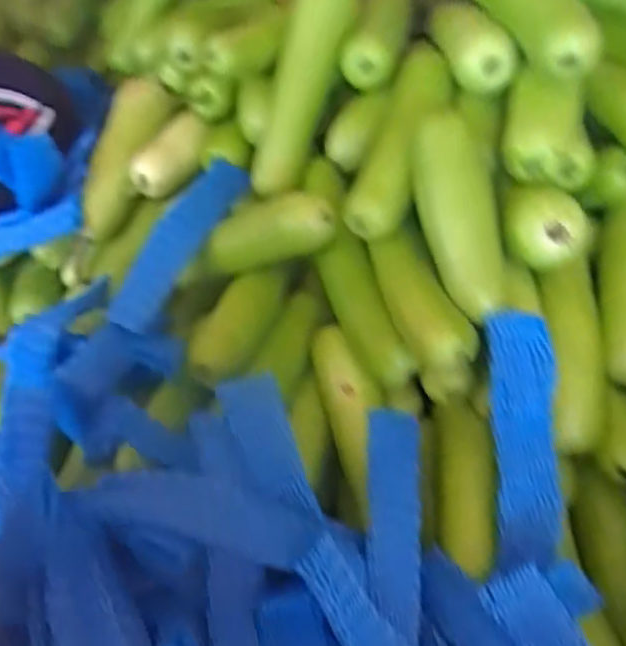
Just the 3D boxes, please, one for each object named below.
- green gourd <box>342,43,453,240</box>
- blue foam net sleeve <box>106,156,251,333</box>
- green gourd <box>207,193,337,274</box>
[{"bbox_3d":[0.091,-0.192,0.688,0.066,0.050,0.232,16,65,12],"label":"green gourd"},{"bbox_3d":[-0.147,-0.098,0.740,0.053,0.061,0.239,24,68,19],"label":"blue foam net sleeve"},{"bbox_3d":[-0.046,-0.093,0.713,0.158,0.057,0.051,-17,39,25],"label":"green gourd"}]

